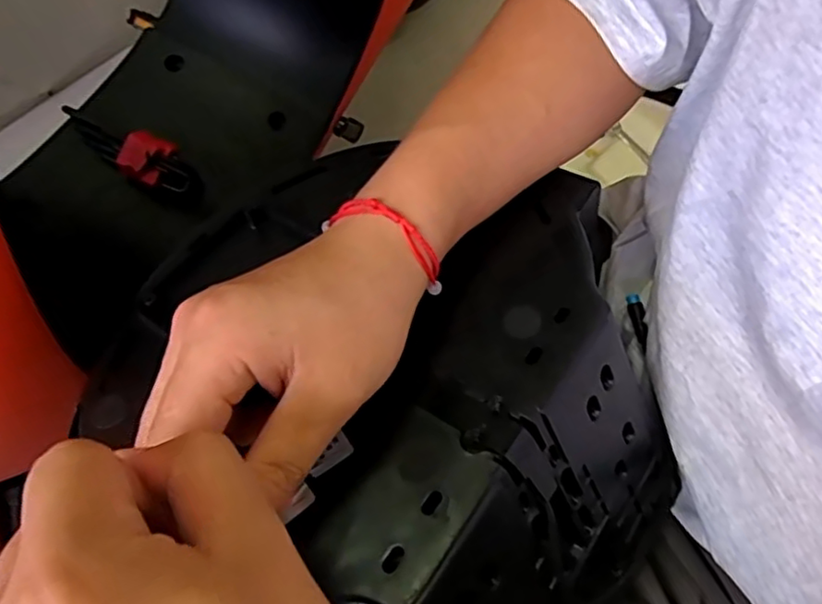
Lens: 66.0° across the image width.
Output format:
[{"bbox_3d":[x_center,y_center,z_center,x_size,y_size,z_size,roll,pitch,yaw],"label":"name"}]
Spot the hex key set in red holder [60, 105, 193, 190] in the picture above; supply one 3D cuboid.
[{"bbox_3d":[-0.324,-0.178,0.708,0.185,0.035,0.053,32,69,12],"label":"hex key set in red holder"}]

